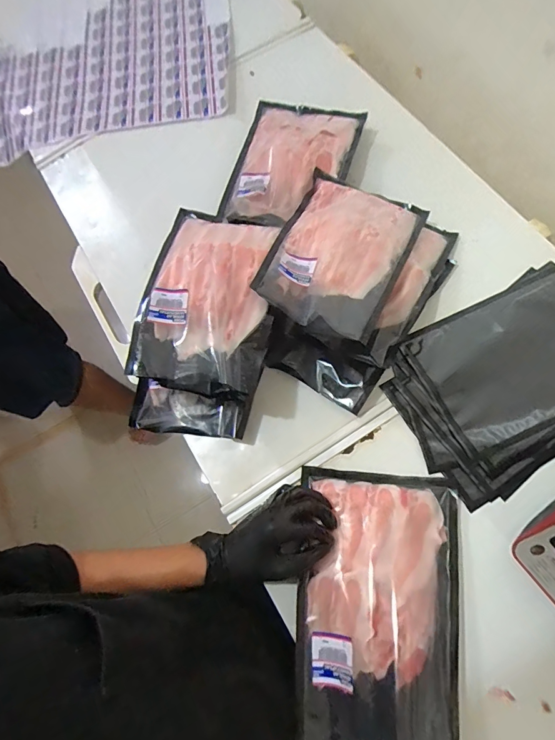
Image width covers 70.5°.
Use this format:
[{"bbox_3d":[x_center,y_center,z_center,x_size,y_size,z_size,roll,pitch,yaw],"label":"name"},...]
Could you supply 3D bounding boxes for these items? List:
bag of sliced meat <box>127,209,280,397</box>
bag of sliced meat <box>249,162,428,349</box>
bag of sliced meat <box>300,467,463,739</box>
[{"bbox_3d":[-0.093,-0.112,0.549,0.178,0.052,0.289,6,70,5],"label":"bag of sliced meat"},{"bbox_3d":[0.091,-0.176,0.571,0.184,0.050,0.295,23,63,14],"label":"bag of sliced meat"},{"bbox_3d":[0.127,0.273,0.466,0.188,0.024,0.285,4,70,4],"label":"bag of sliced meat"}]

